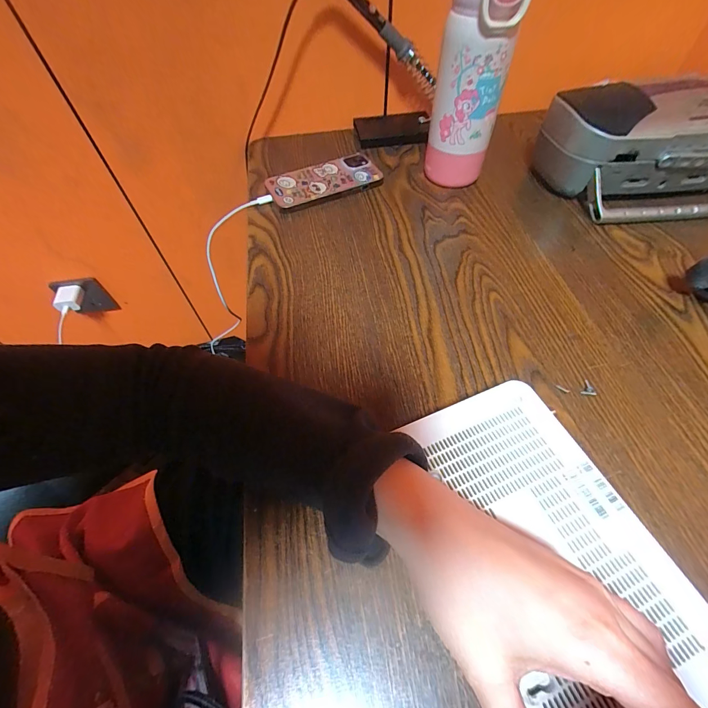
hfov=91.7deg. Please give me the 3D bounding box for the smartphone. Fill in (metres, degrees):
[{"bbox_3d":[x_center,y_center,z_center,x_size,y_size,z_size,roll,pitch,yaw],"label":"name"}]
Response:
[{"bbox_3d":[-0.039,-0.226,0.449,0.141,0.009,0.070,-21,72,-6],"label":"smartphone"}]

